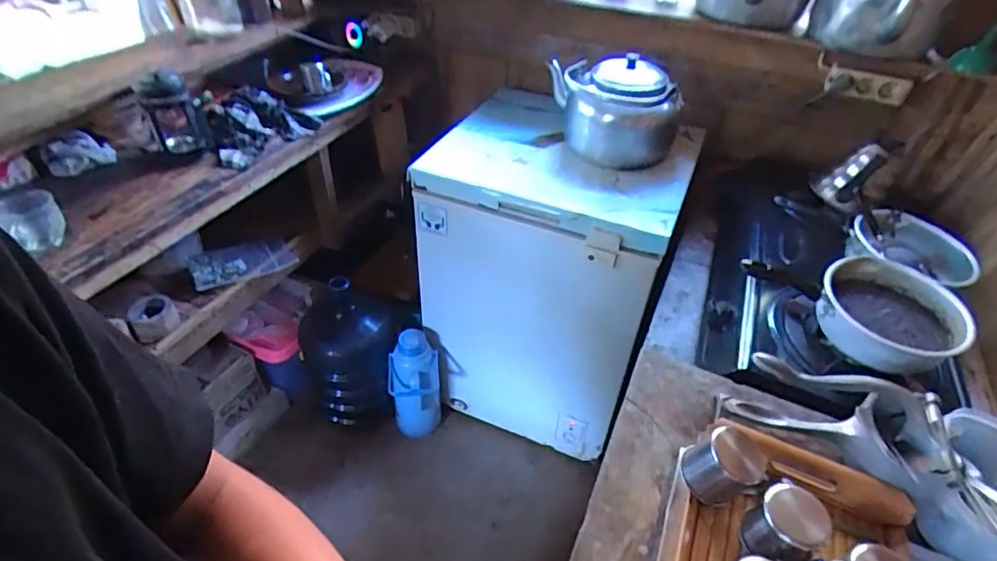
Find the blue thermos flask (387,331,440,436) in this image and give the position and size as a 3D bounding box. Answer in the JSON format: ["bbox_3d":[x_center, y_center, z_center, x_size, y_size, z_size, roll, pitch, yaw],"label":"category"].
[{"bbox_3d":[-0.240,0.316,1.585,0.135,0.366,0.132,2,41,-2],"label":"blue thermos flask"}]

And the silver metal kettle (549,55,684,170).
[{"bbox_3d":[0.259,-0.392,1.262,0.225,0.203,0.241,-5,42,-11],"label":"silver metal kettle"}]

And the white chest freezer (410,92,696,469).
[{"bbox_3d":[0.103,-0.001,1.520,0.608,0.782,0.431,18,43,15],"label":"white chest freezer"}]

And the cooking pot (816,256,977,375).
[{"bbox_3d":[0.595,0.052,0.831,0.173,0.066,0.194,-23,48,-27],"label":"cooking pot"}]

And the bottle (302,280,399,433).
[{"bbox_3d":[-0.438,0.183,1.597,0.279,0.443,0.264,3,41,-1],"label":"bottle"}]

